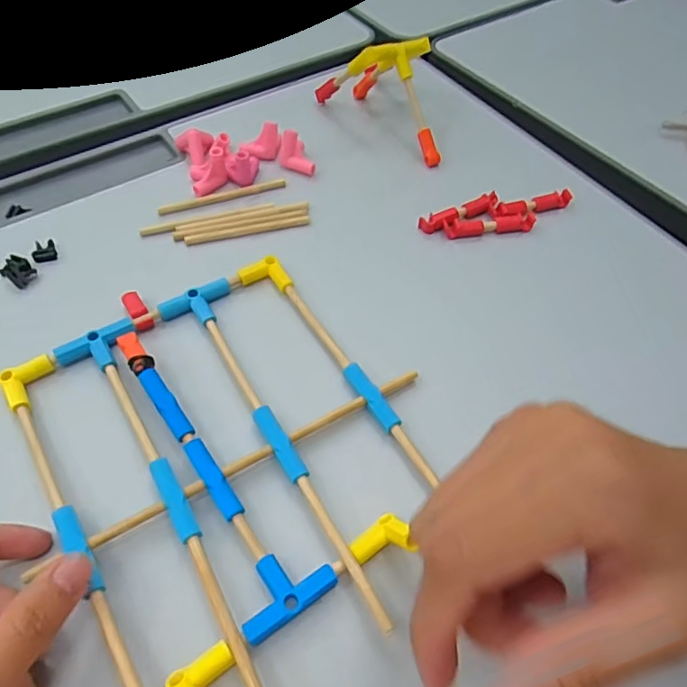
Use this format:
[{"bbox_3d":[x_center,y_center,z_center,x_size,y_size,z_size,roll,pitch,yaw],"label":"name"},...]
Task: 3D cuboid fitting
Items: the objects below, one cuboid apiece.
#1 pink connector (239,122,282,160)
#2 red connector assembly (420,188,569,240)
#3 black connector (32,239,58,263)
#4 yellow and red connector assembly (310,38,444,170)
[{"bbox_3d":[-0.057,-0.139,0.390,0.028,0.019,0.014,-23,58,-17],"label":"pink connector"},{"bbox_3d":[0.100,-0.084,0.367,0.103,0.008,0.028,-7,55,-7],"label":"red connector assembly"},{"bbox_3d":[-0.179,-0.055,0.338,0.013,0.004,0.016,-19,58,-16],"label":"black connector"},{"bbox_3d":[0.041,-0.186,0.408,0.111,0.052,0.054,37,61,22],"label":"yellow and red connector assembly"}]

